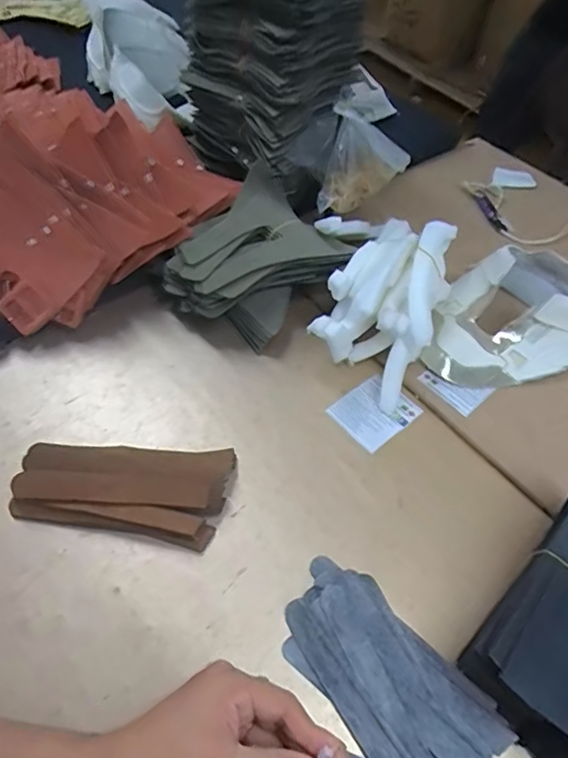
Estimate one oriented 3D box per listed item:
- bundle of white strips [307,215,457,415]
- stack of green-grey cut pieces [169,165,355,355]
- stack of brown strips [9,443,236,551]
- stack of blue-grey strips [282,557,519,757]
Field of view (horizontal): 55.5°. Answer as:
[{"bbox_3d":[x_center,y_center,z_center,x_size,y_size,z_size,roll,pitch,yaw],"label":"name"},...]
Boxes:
[{"bbox_3d":[0.112,-0.105,0.644,0.158,0.109,0.250,16,53,7],"label":"bundle of white strips"},{"bbox_3d":[-0.030,-0.132,0.654,0.159,0.108,0.184,35,58,20],"label":"stack of green-grey cut pieces"},{"bbox_3d":[-0.152,0.093,0.515,0.191,0.043,0.102,9,52,2],"label":"stack of brown strips"},{"bbox_3d":[0.081,0.237,0.431,0.094,0.028,0.194,-35,62,-27],"label":"stack of blue-grey strips"}]

